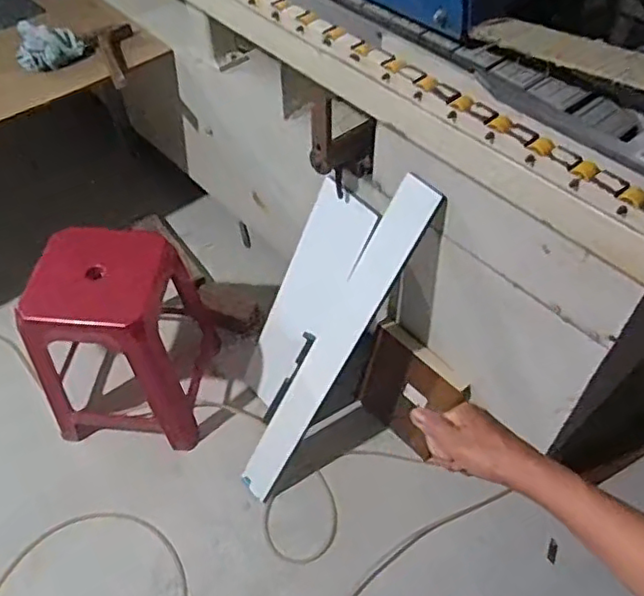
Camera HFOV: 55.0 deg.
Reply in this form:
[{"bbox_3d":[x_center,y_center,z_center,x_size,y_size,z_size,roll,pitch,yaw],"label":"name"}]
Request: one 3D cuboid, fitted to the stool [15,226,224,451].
[{"bbox_3d":[-0.446,0.086,1.431,0.325,0.490,0.332,4,51,4],"label":"stool"}]

